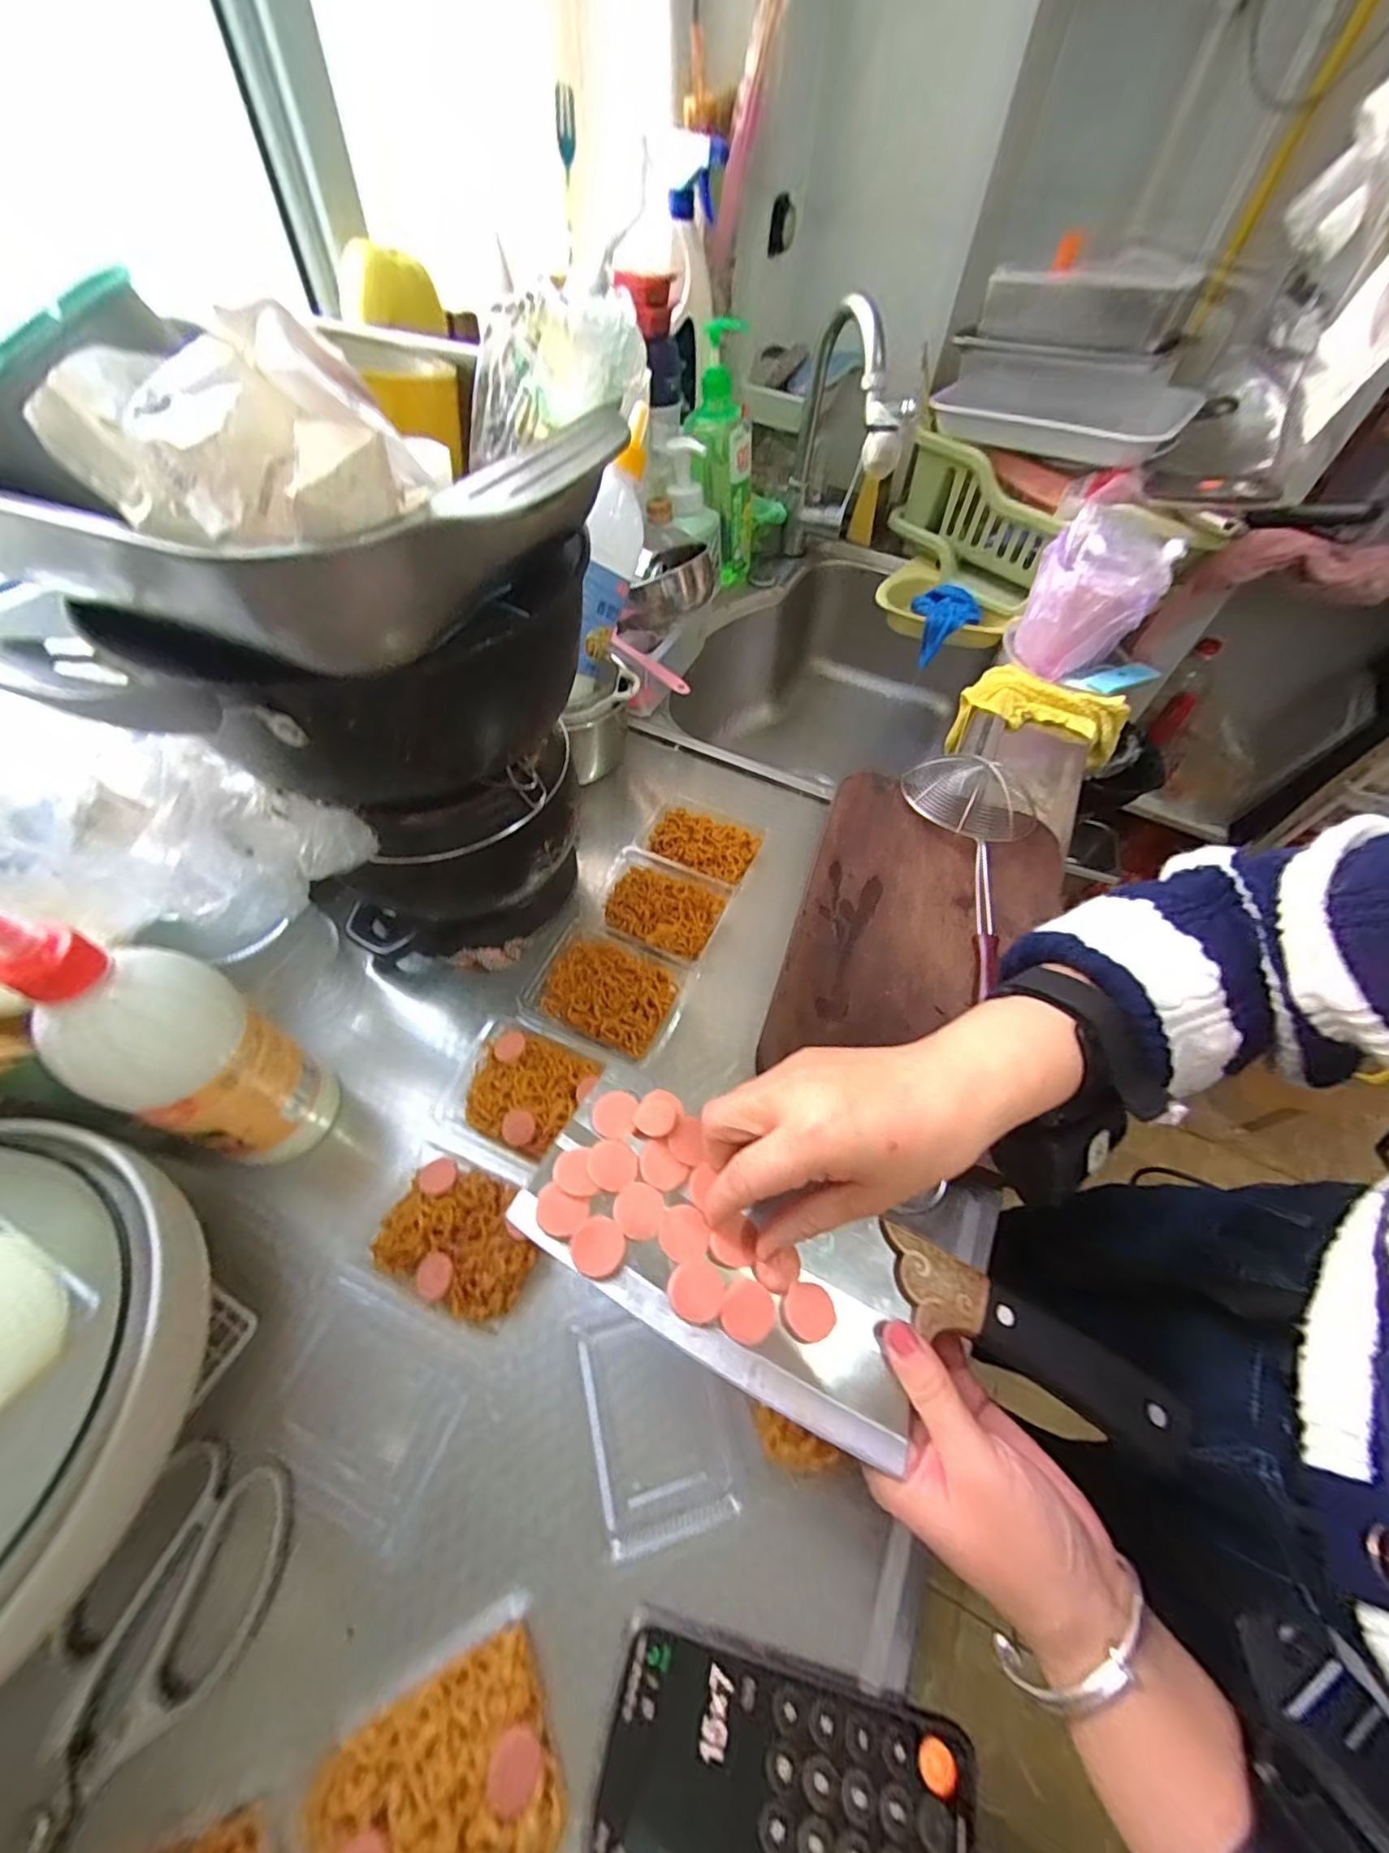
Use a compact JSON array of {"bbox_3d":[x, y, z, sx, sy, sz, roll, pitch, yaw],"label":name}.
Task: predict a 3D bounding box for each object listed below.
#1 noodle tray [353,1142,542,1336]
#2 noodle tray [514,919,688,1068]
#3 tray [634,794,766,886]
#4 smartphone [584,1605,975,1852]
[{"bbox_3d":[-0.146,0.191,0.374,0.099,0.022,0.076,20,56,10],"label":"noodle tray"},{"bbox_3d":[-0.072,0.047,0.477,0.126,0.028,0.088,22,57,11],"label":"noodle tray"},{"bbox_3d":[0.003,-0.082,0.579,0.108,0.023,0.087,20,56,10],"label":"tray"},{"bbox_3d":[0.040,0.379,0.262,0.160,0.014,0.078,14,55,6],"label":"smartphone"}]

